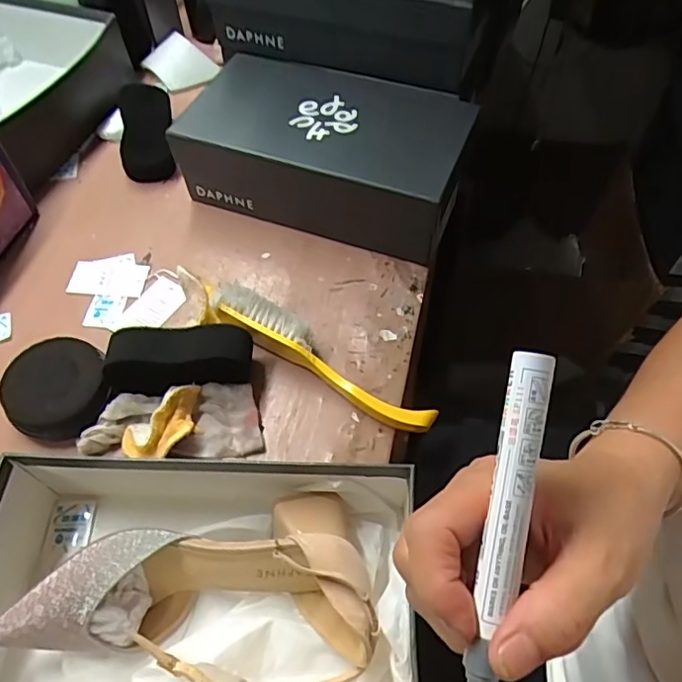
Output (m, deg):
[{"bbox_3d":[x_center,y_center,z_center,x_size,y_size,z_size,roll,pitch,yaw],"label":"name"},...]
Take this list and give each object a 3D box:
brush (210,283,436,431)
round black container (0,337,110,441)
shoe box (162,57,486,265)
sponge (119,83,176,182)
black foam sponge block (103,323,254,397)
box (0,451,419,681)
[{"bbox_3d":[-0.037,0.009,0.523,0.268,0.052,0.045,28,63,18],"label":"brush"},{"bbox_3d":[-0.254,0.043,0.513,0.086,0.042,0.087,-1,58,1],"label":"round black container"},{"bbox_3d":[-0.017,-0.209,0.631,0.284,0.106,0.156,17,60,13],"label":"shoe box"},{"bbox_3d":[-0.238,-0.255,0.689,0.063,0.031,0.125,-8,78,-3],"label":"sponge"},{"bbox_3d":[-0.142,0.018,0.509,0.123,0.058,0.044,-7,58,-2],"label":"black foam sponge block"},{"bbox_3d":[-0.100,0.171,0.400,0.292,0.086,0.166,2,58,3],"label":"box"}]

